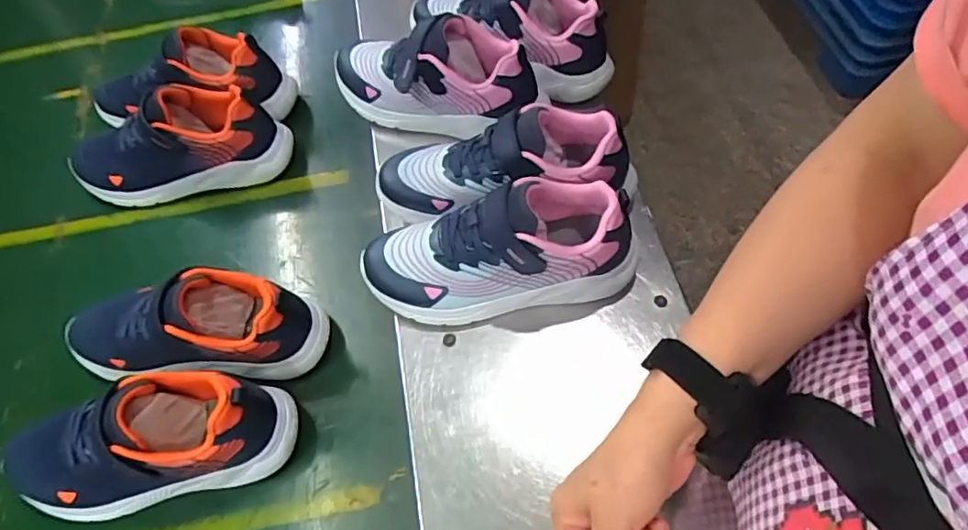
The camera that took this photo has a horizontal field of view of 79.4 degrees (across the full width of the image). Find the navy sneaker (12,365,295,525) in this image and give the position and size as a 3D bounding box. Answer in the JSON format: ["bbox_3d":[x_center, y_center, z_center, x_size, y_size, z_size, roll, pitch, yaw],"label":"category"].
[{"bbox_3d":[-0.285,0.145,0.485,0.241,0.099,0.090,-12,62,-5],"label":"navy sneaker"}]

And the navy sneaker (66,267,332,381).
[{"bbox_3d":[-0.272,0.057,0.535,0.248,0.100,0.083,-2,62,0],"label":"navy sneaker"}]

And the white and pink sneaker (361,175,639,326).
[{"bbox_3d":[0.013,-0.013,0.515,0.233,0.111,0.088,-9,62,-4],"label":"white and pink sneaker"}]

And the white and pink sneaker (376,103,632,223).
[{"bbox_3d":[0.013,-0.093,0.553,0.239,0.087,0.085,-12,61,10],"label":"white and pink sneaker"}]

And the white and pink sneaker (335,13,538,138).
[{"bbox_3d":[-0.056,-0.211,0.629,0.241,0.101,0.089,9,61,22],"label":"white and pink sneaker"}]

